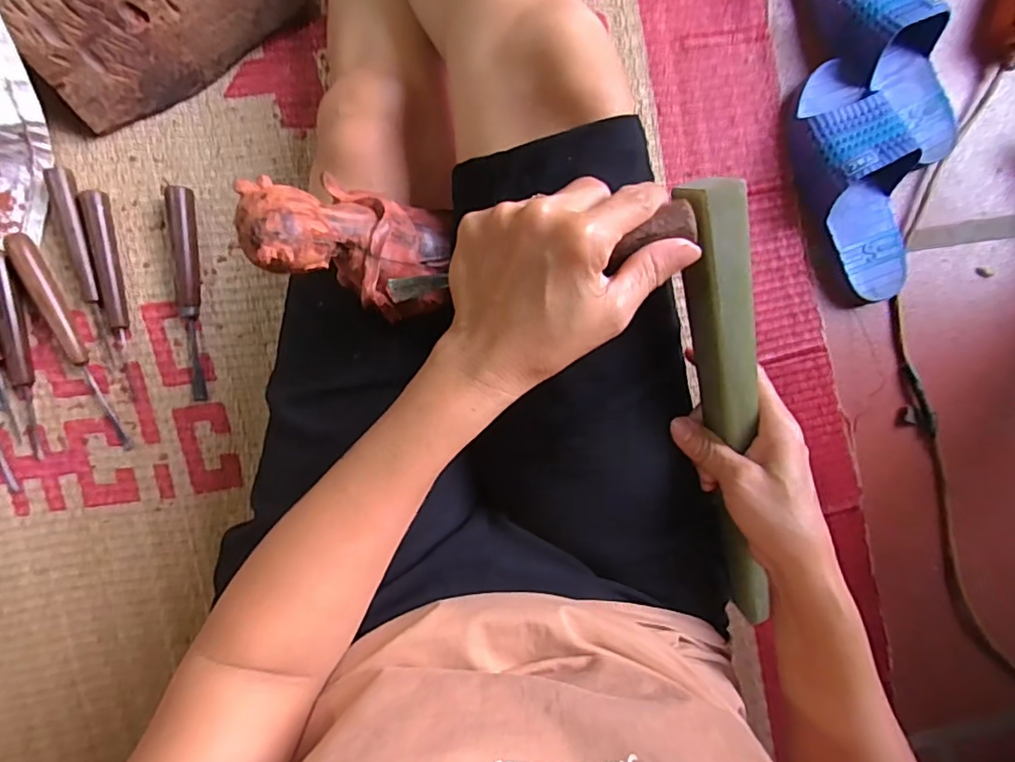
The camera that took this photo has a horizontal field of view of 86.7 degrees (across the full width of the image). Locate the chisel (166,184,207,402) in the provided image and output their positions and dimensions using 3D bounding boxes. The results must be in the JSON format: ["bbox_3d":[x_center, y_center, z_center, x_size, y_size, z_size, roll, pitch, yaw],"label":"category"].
[{"bbox_3d":[-0.270,-0.071,0.451,0.021,0.020,0.174,0,92,-7],"label":"chisel"}]

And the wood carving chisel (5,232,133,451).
[{"bbox_3d":[-0.358,-0.030,0.441,0.017,0.014,0.188,-24,95,-6],"label":"wood carving chisel"}]

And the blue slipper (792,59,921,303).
[{"bbox_3d":[0.329,-0.183,0.501,0.086,0.056,0.223,-24,95,-6],"label":"blue slipper"}]

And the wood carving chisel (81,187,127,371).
[{"bbox_3d":[-0.330,-0.083,0.443,0.014,0.017,0.142,-6,93,-7],"label":"wood carving chisel"}]

